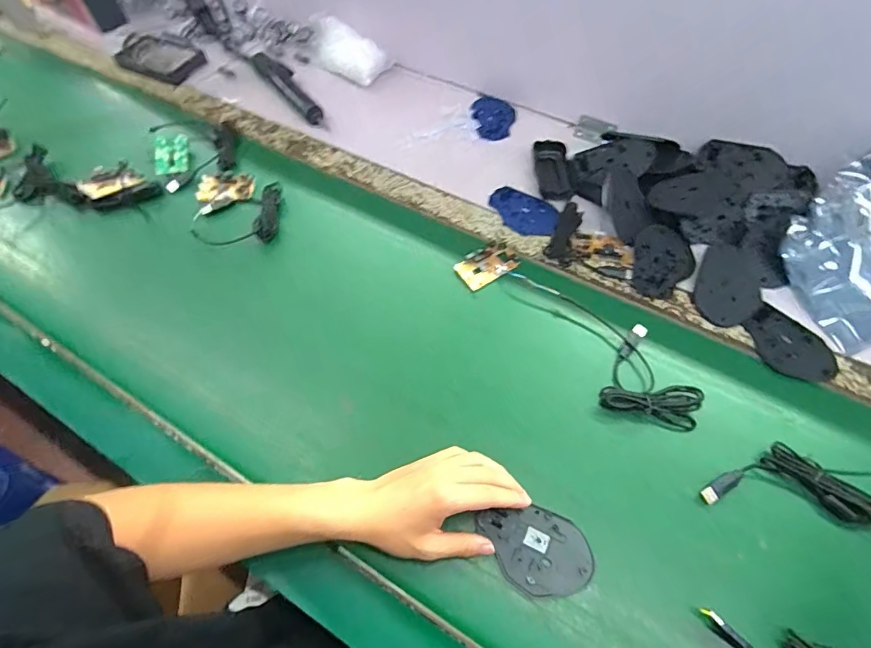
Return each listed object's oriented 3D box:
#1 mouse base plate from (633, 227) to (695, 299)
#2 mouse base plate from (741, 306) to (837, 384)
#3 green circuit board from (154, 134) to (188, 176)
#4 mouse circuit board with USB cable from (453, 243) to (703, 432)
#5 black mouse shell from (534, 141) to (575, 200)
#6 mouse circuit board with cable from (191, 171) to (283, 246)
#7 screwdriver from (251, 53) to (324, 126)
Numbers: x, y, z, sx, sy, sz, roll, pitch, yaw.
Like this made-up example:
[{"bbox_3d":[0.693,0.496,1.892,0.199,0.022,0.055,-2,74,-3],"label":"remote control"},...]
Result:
[{"bbox_3d":[0.285,-0.080,0.587,0.074,0.014,0.107,29,62,17],"label":"mouse base plate"},{"bbox_3d":[0.407,0.025,0.532,0.075,0.010,0.096,-29,65,-14],"label":"mouse base plate"},{"bbox_3d":[-0.409,-0.263,0.712,0.049,0.007,0.089,-16,62,-8],"label":"green circuit board"},{"bbox_3d":[0.164,-0.003,0.537,0.098,0.022,0.311,-36,65,-20],"label":"mouse circuit board with USB cable"},{"bbox_3d":[0.175,-0.229,0.690,0.046,0.019,0.106,1,61,1],"label":"black mouse shell"},{"bbox_3d":[-0.282,-0.165,0.649,0.131,0.017,0.139,0,61,1],"label":"mouse circuit board with cable"},{"bbox_3d":[-0.253,-0.409,0.789,0.038,0.025,0.221,-32,65,-16],"label":"screwdriver"}]

